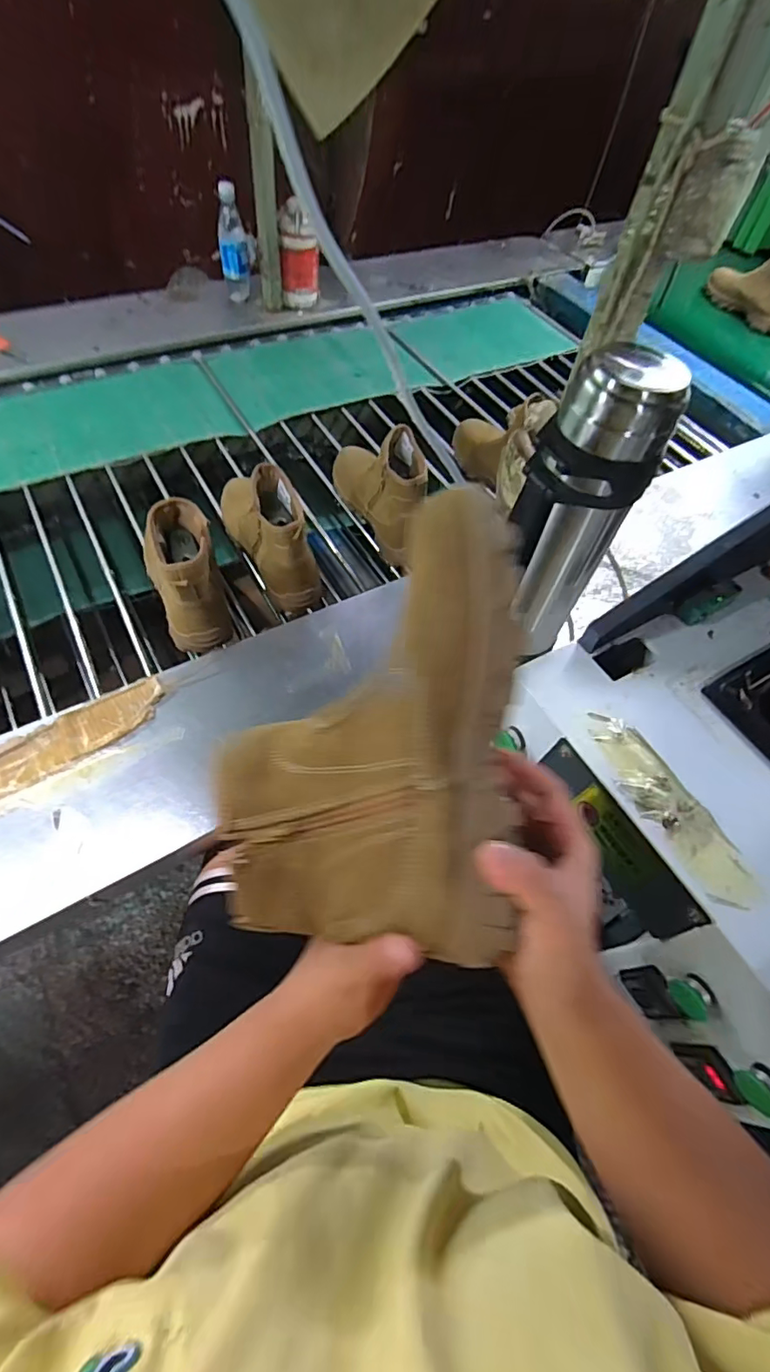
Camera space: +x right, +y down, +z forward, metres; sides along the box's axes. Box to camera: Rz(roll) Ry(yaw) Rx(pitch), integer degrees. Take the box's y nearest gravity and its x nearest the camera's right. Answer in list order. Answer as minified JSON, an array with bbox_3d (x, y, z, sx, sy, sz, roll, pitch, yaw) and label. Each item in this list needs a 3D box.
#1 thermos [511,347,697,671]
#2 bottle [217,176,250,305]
[{"bbox_3d":[0.201,-0.176,0.598,0.113,0.343,0.098,34,64,14],"label":"thermos"},{"bbox_3d":[-0.346,-0.993,1.218,0.064,0.239,0.050,-6,61,-8],"label":"bottle"}]

